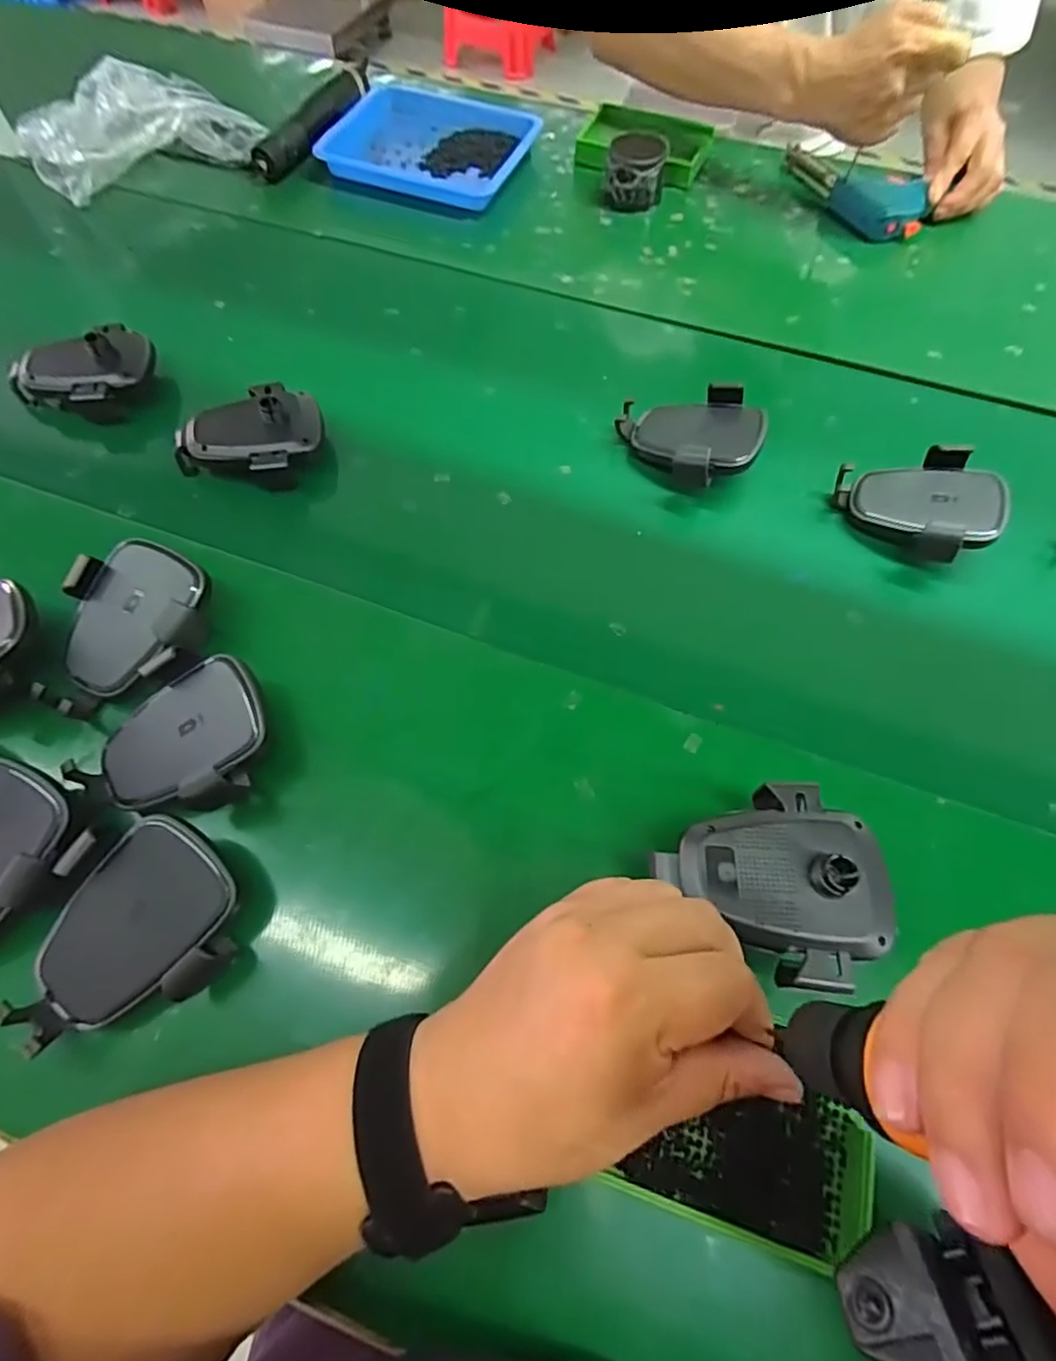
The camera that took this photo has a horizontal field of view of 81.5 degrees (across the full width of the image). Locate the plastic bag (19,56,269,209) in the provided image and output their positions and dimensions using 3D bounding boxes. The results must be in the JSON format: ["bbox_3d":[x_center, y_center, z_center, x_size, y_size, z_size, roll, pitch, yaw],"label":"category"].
[{"bbox_3d":[-0.439,-0.635,0.701,0.242,0.073,0.149,-23,67,-10],"label":"plastic bag"}]

